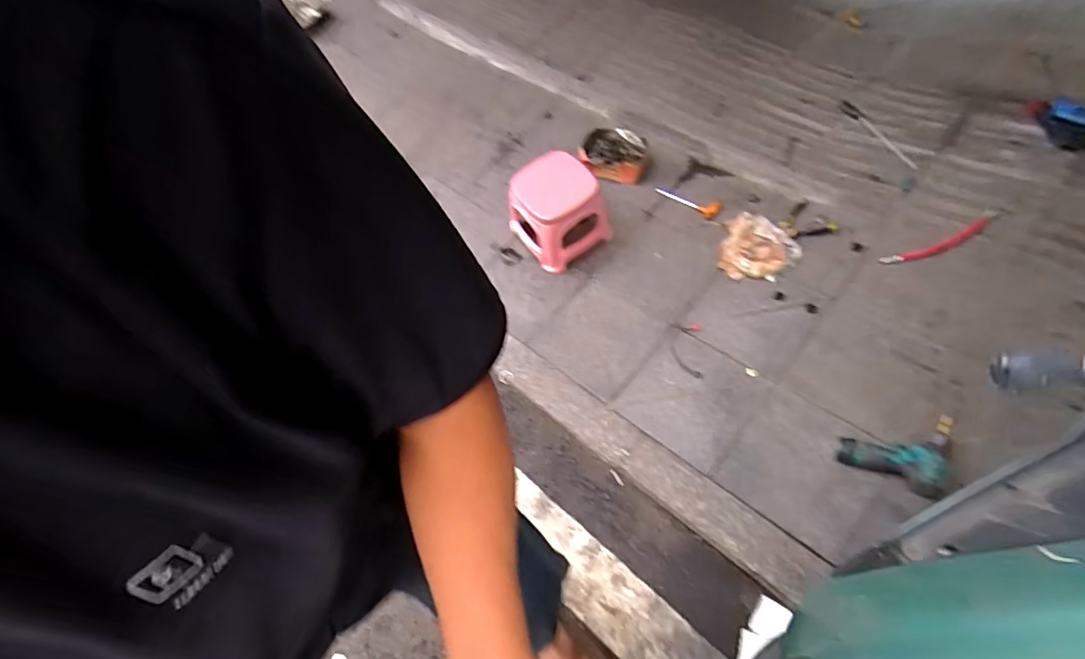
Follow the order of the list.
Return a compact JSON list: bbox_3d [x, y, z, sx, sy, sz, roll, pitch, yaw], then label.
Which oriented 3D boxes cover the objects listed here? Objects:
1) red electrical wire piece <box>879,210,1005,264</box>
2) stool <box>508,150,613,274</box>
[{"bbox_3d":[1.053,-0.231,1.347,0.316,0.031,0.055,-25,67,8],"label":"red electrical wire piece"},{"bbox_3d":[0.050,-0.367,1.541,0.251,0.224,0.255,-34,69,-13],"label":"stool"}]

